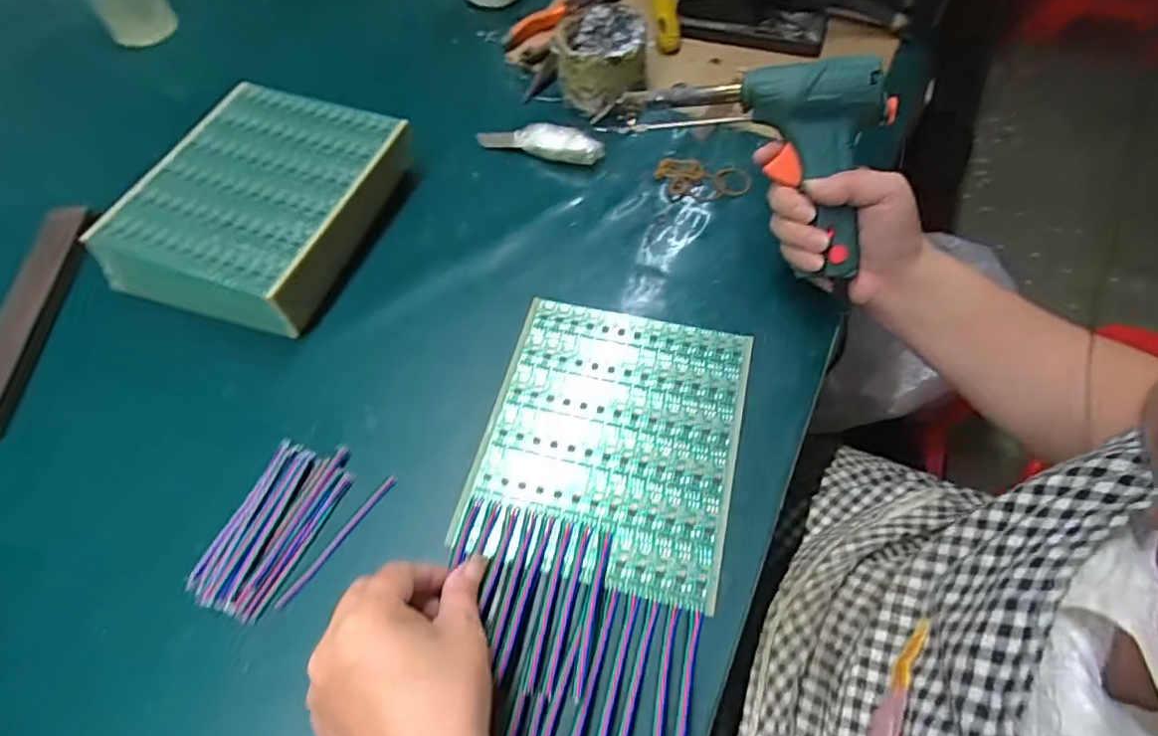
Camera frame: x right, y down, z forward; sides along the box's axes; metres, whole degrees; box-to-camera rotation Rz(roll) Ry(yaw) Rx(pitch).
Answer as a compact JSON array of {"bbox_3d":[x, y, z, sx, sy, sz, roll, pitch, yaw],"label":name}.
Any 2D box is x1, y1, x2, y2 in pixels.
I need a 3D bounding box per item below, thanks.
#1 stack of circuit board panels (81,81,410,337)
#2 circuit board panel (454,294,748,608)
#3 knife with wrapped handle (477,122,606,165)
[{"bbox_3d":[-0.252,-0.132,0.484,0.182,0.054,0.199,17,61,11],"label":"stack of circuit board panels"},{"bbox_3d":[0.022,0.043,0.404,0.163,0.005,0.192,12,60,9],"label":"circuit board panel"},{"bbox_3d":[-0.035,-0.204,0.536,0.115,0.023,0.026,16,61,11],"label":"knife with wrapped handle"}]

